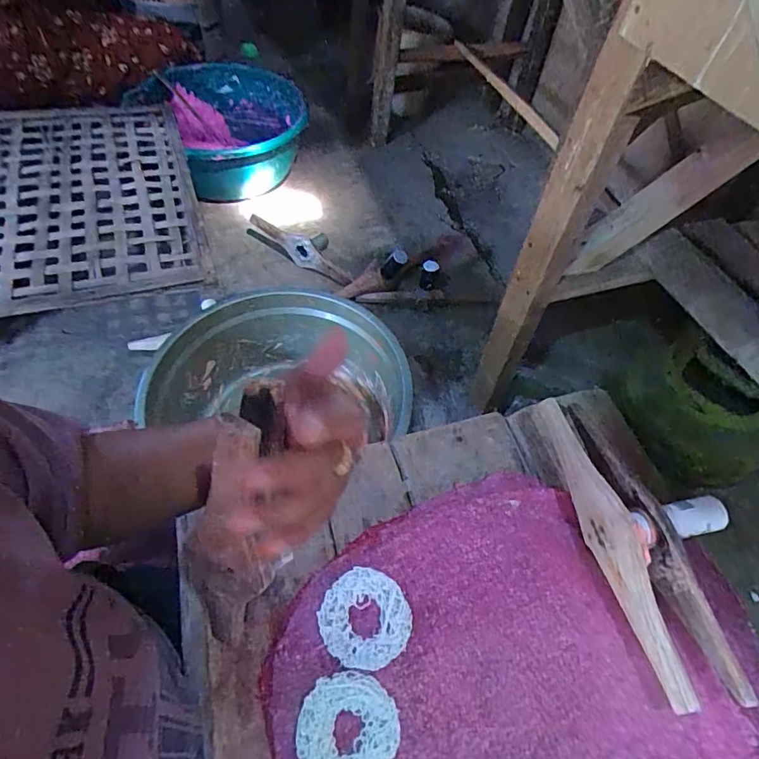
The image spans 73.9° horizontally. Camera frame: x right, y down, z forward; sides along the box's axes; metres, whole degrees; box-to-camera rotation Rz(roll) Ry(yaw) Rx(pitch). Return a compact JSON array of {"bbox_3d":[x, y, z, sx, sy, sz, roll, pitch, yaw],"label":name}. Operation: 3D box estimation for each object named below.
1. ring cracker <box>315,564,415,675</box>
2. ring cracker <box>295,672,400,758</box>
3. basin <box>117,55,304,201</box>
[{"bbox_3d":[-0.013,0.214,0.451,0.078,0.011,0.079,3,54,-4],"label":"ring cracker"},{"bbox_3d":[-0.027,0.281,0.404,0.079,0.009,0.075,3,54,-4],"label":"ring cracker"},{"bbox_3d":[-0.382,-0.620,1.253,0.400,0.211,0.399,3,54,-4],"label":"basin"}]

